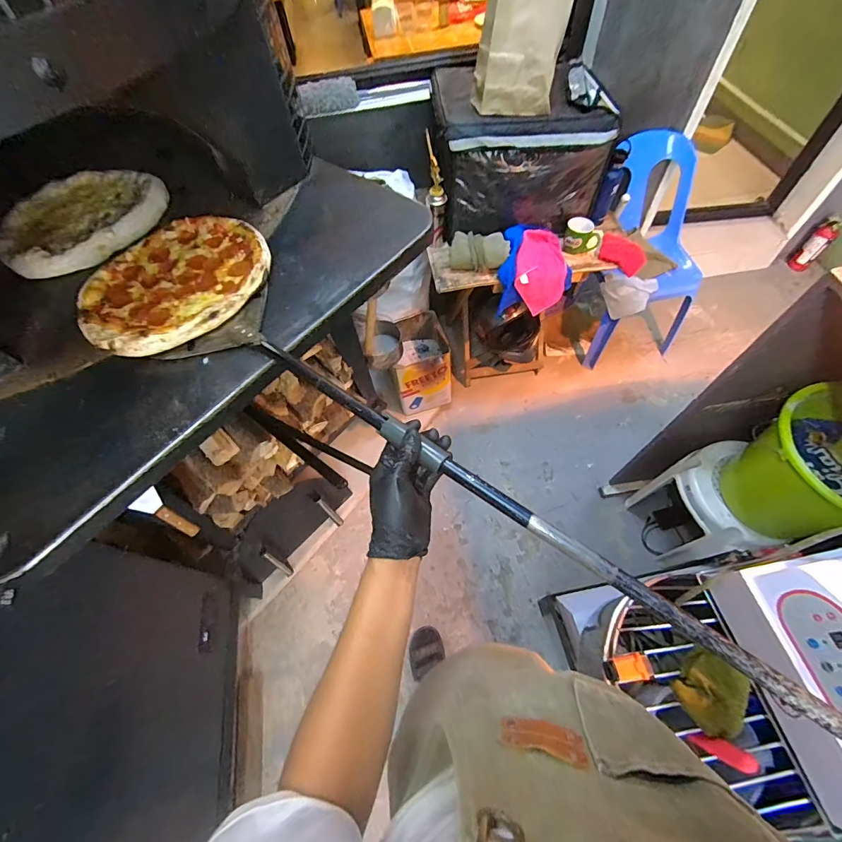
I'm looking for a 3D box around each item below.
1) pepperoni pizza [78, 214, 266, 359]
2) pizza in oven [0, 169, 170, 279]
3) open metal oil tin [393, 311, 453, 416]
[{"bbox_3d":[-0.385,-0.225,0.624,0.257,0.021,0.289,33,68,20],"label":"pepperoni pizza"},{"bbox_3d":[-0.632,-0.379,0.728,0.299,0.030,0.277,33,68,20],"label":"pizza in oven"},{"bbox_3d":[0.007,-0.239,1.715,0.235,0.340,0.291,-8,60,0],"label":"open metal oil tin"}]

